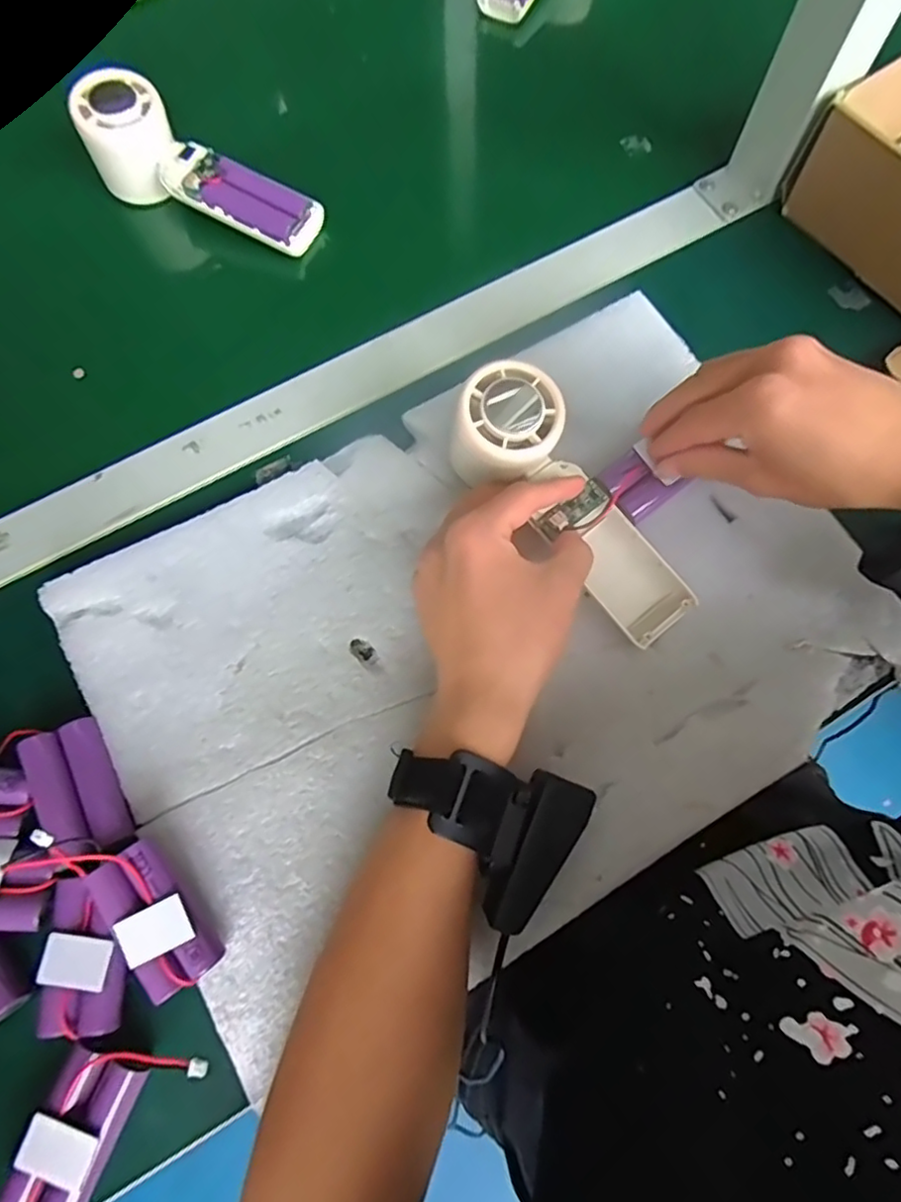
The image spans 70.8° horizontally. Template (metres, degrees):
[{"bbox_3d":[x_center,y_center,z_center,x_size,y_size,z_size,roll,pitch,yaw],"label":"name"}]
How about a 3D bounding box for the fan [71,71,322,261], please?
[{"bbox_3d":[-0.169,-0.288,0.435,0.168,0.057,0.050,26,71,-5],"label":"fan"}]

